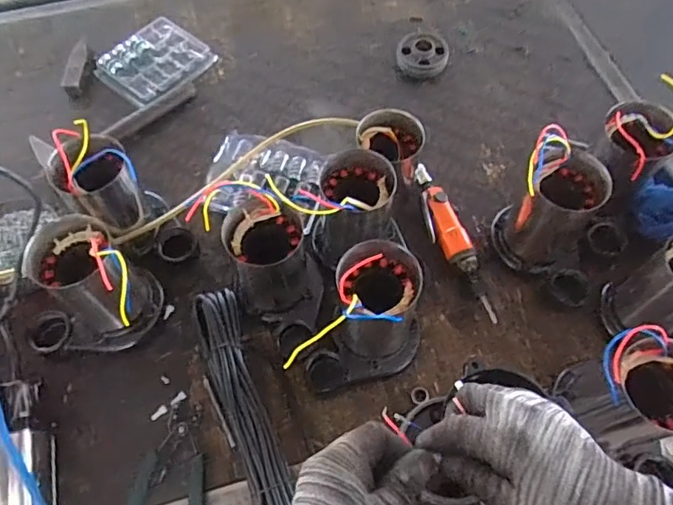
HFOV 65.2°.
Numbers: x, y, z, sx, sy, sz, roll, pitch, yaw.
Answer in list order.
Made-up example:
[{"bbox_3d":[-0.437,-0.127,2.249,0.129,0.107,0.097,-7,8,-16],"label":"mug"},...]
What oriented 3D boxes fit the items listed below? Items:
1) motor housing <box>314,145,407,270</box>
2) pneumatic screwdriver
[{"bbox_3d":[0.028,-0.052,0.699,0.121,0.155,0.100,-40,69,-19],"label":"motor housing"},{"bbox_3d":[0.167,-0.019,0.772,0.050,0.036,0.262,-17,64,-9],"label":"pneumatic screwdriver"}]

